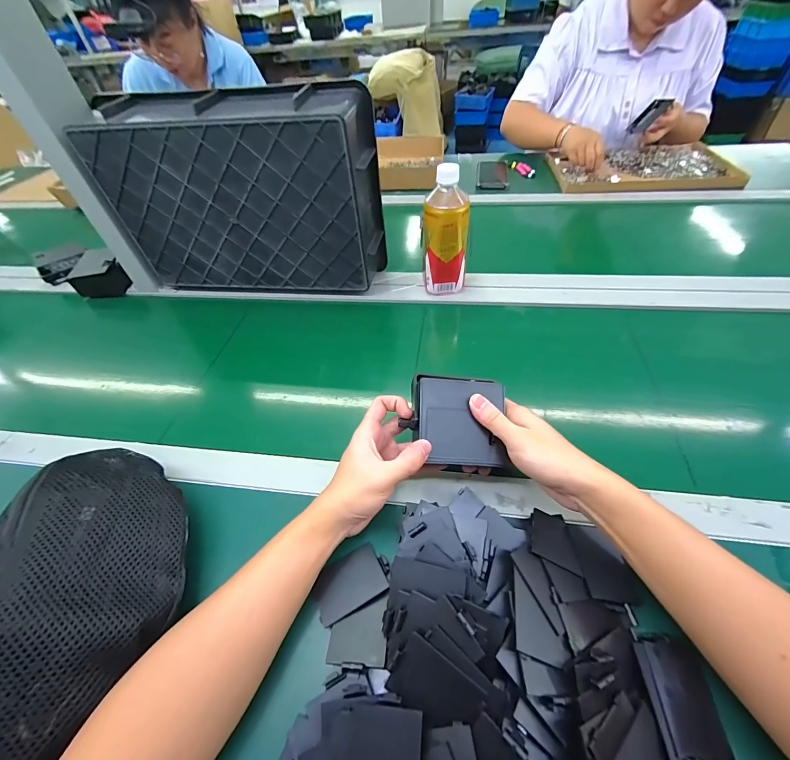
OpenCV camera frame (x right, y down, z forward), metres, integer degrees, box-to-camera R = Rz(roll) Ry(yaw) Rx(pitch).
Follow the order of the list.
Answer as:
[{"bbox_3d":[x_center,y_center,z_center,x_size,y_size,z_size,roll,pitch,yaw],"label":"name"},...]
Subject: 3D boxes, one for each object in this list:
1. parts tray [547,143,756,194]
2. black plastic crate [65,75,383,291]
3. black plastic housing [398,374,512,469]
[{"bbox_3d":[0.597,-0.532,0.875,0.397,0.033,0.237,1,50,6],"label":"parts tray"},{"bbox_3d":[-0.230,-0.273,0.545,0.405,0.254,0.097,3,50,7],"label":"black plastic crate"},{"bbox_3d":[0.059,0.039,0.347,0.093,0.029,0.087,6,74,-6],"label":"black plastic housing"}]

